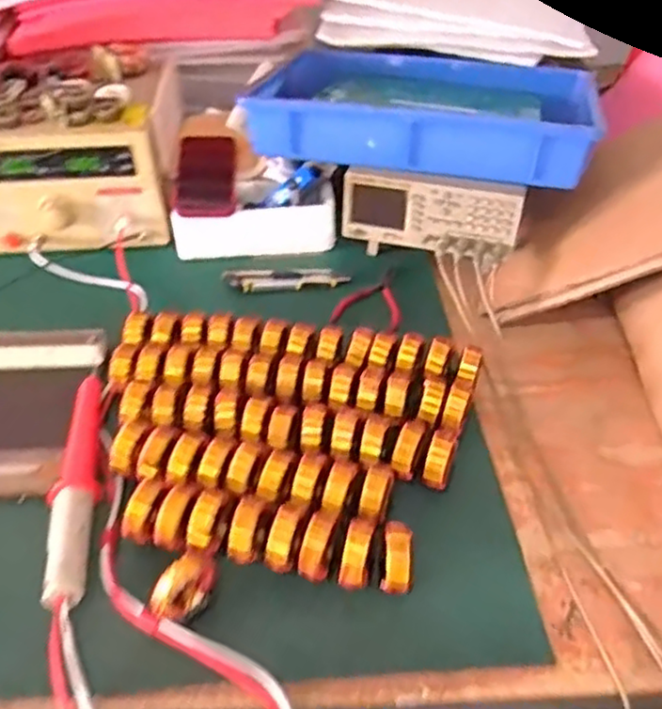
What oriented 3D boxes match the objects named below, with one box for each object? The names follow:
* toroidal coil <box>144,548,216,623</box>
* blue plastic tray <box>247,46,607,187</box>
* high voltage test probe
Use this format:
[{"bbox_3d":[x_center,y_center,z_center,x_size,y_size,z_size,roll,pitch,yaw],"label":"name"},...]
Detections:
[{"bbox_3d":[-0.118,0.187,0.534,0.025,0.050,0.053,31,53,30],"label":"toroidal coil"},{"bbox_3d":[0.122,-0.332,0.868,0.404,0.070,0.279,6,45,10],"label":"blue plastic tray"},{"bbox_3d":[-0.234,0.115,0.620,0.033,0.032,0.251,-9,44,-6],"label":"high voltage test probe"}]

